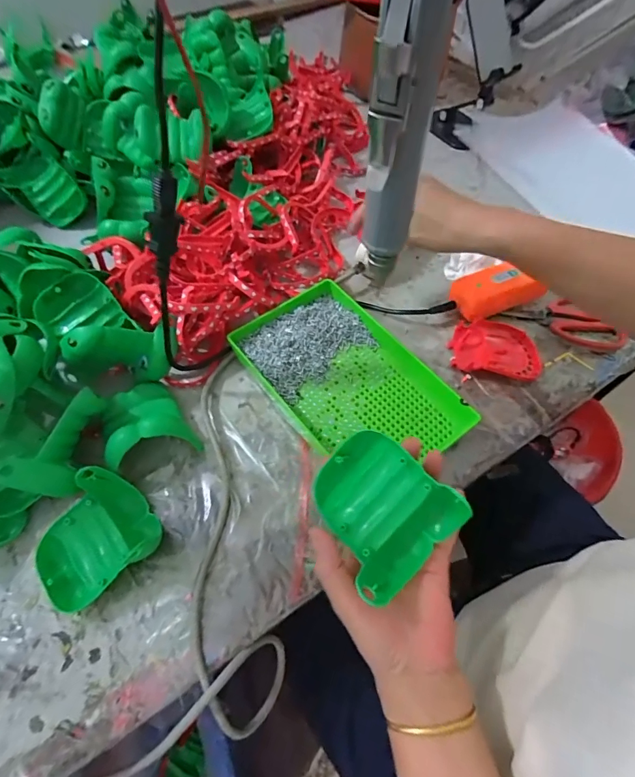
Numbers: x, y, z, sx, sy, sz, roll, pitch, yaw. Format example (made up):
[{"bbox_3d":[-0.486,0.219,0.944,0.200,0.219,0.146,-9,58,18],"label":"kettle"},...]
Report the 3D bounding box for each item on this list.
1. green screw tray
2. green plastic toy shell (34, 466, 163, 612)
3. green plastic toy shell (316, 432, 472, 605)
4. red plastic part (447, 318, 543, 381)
[{"bbox_3d":[0.033,-0.009,0.450,0.151,0.034,0.240,-37,67,-21],"label":"green screw tray"},{"bbox_3d":[-0.192,0.130,0.352,0.096,0.052,0.090,-37,67,-21],"label":"green plastic toy shell"},{"bbox_3d":[0.046,0.084,0.300,0.087,0.042,0.099,-48,66,8],"label":"green plastic toy shell"},{"bbox_3d":[0.211,-0.047,0.482,0.104,0.026,0.080,8,59,3],"label":"red plastic part"}]

